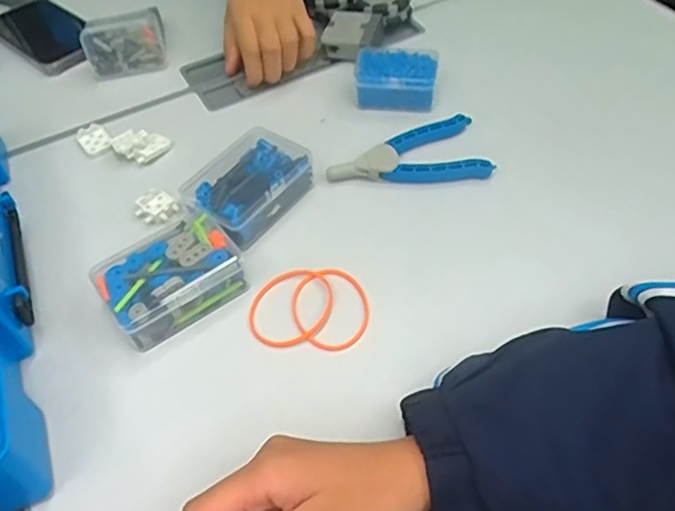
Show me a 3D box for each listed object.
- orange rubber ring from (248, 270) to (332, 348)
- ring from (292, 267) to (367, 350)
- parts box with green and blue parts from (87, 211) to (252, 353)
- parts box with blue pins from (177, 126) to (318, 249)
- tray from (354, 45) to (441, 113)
[{"bbox_3d":[-0.033,0.037,0.441,0.056,0.004,0.061,-3,57,5],"label":"orange rubber ring"},{"bbox_3d":[-0.005,0.037,0.438,0.053,0.009,0.067,-8,50,-1],"label":"ring"},{"bbox_3d":[-0.118,0.019,0.448,0.092,0.045,0.064,-32,54,-20],"label":"parts box with green and blue parts"},{"bbox_3d":[-0.071,-0.056,0.498,0.073,0.028,0.095,31,59,27],"label":"parts box with blue pins"},{"bbox_3d":[0.055,-0.162,0.570,0.072,0.035,0.051,4,51,9],"label":"tray"}]

